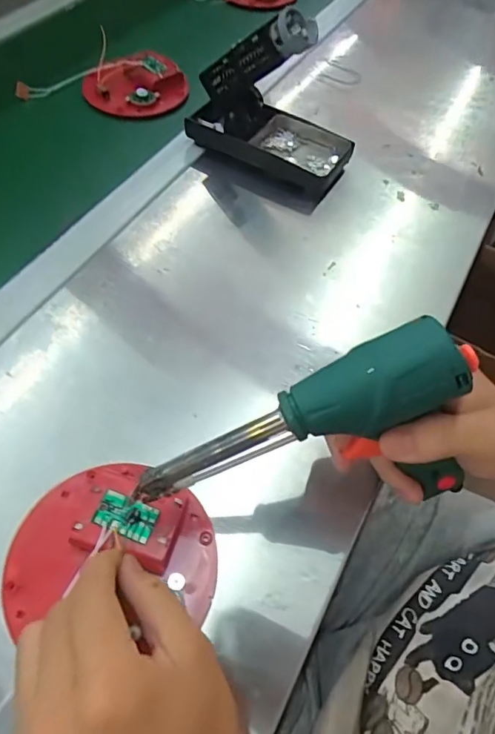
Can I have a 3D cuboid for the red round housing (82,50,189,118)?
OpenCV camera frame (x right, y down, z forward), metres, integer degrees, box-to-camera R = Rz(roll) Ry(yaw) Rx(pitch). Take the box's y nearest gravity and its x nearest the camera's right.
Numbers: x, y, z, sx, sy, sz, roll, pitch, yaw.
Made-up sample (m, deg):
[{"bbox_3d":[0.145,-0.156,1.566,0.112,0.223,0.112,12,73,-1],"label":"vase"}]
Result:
[{"bbox_3d":[-0.137,-0.344,0.583,0.105,0.031,0.087,-32,65,-22],"label":"red round housing"}]

